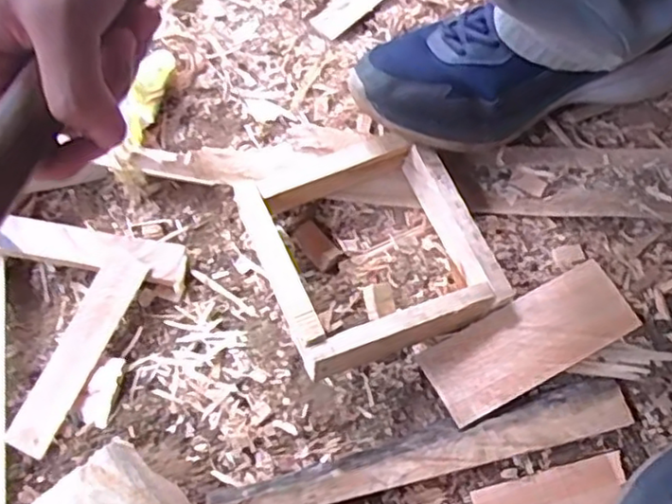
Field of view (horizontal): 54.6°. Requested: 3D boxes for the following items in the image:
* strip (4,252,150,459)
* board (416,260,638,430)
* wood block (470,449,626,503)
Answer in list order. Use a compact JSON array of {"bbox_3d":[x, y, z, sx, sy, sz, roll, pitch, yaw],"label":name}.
[{"bbox_3d":[-0.185,0.070,0.471,0.031,0.007,0.150,27,74,-9],"label":"strip"},{"bbox_3d":[0.137,0.063,0.464,0.151,0.009,0.058,-27,69,-9],"label":"board"},{"bbox_3d":[0.142,0.160,0.425,0.101,0.004,0.034,-14,68,-4],"label":"wood block"}]

